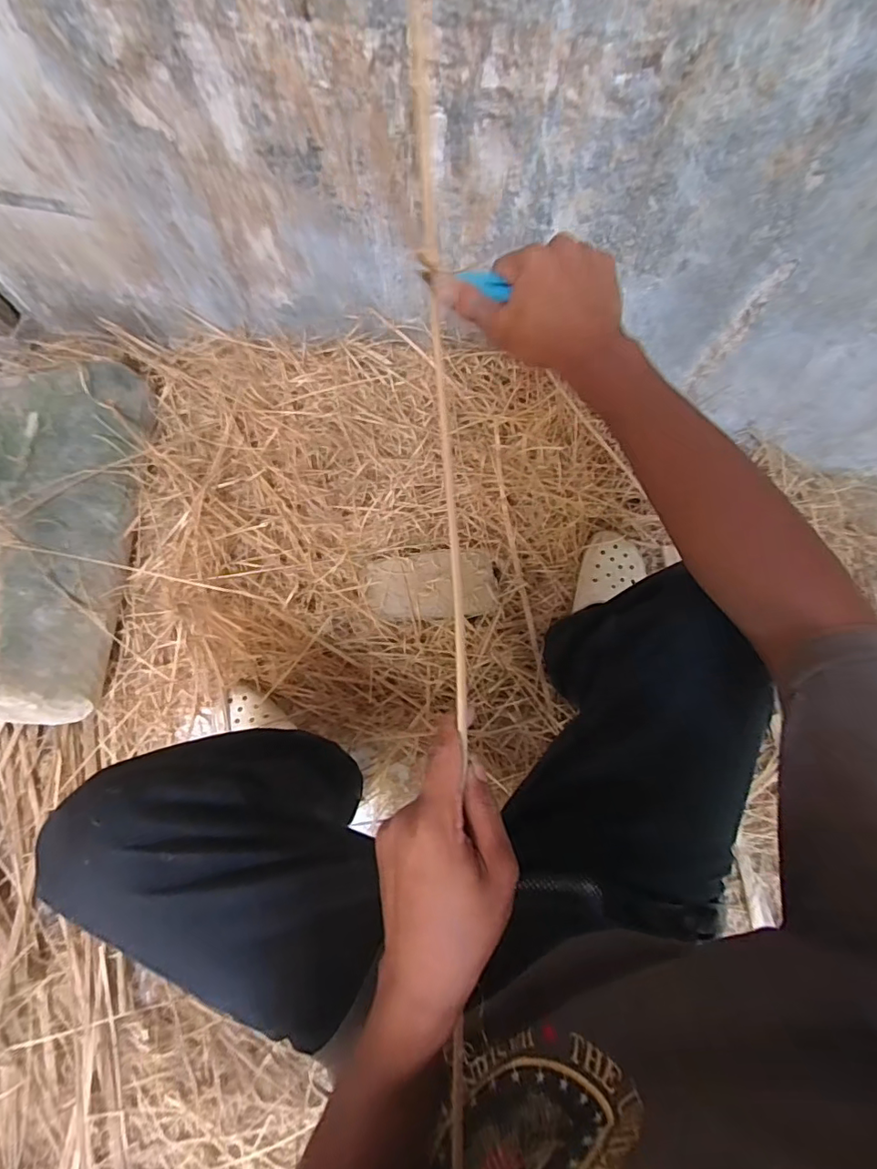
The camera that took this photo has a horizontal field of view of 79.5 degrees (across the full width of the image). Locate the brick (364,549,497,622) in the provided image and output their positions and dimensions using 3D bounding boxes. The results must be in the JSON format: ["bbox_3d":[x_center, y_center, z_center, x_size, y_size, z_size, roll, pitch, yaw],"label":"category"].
[{"bbox_3d":[-0.016,0.002,0.841,0.207,0.050,0.106,-3,75,15],"label":"brick"}]

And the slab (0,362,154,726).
[{"bbox_3d":[-0.683,-0.085,0.863,0.352,0.090,0.589,1,75,1],"label":"slab"}]

